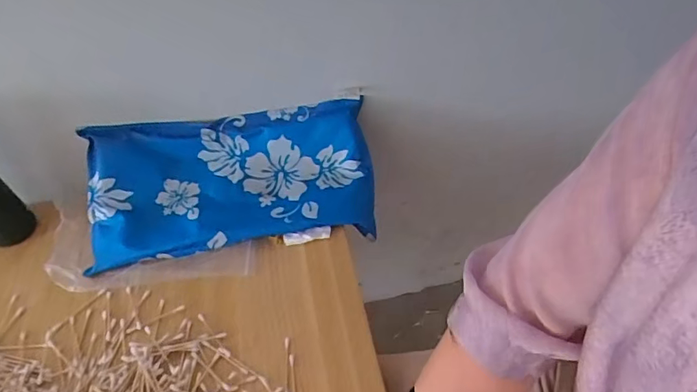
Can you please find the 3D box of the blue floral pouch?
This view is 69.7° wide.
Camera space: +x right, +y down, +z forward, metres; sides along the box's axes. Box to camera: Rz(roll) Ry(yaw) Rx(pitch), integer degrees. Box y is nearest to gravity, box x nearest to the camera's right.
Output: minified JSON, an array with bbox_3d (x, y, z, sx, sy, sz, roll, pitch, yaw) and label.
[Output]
[{"bbox_3d":[-0.154,-0.017,0.654,0.366,0.038,0.177,-7,76,-4],"label":"blue floral pouch"}]

